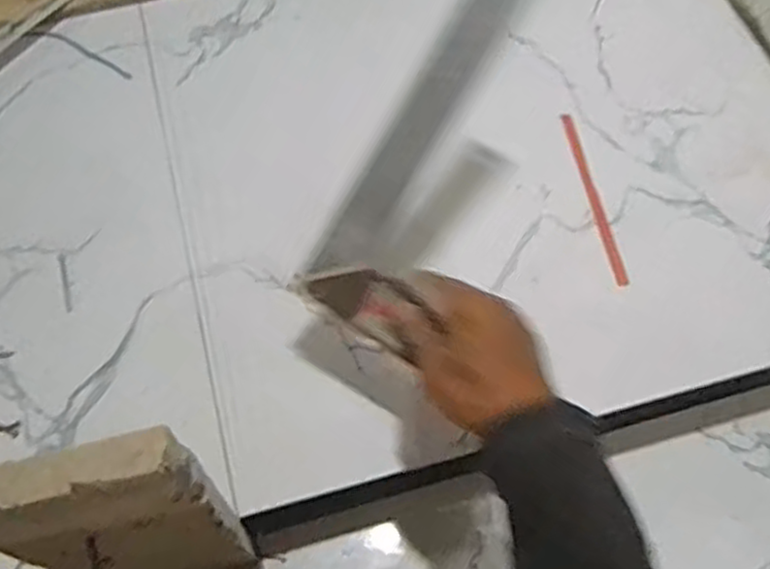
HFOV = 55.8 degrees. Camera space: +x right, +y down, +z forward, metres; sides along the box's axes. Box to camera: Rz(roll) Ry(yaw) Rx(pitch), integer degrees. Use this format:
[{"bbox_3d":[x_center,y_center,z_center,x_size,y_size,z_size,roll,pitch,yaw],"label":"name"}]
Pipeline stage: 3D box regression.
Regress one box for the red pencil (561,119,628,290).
[{"bbox_3d":[0.185,-0.079,0.646,0.012,0.006,0.174,-8,64,-7],"label":"red pencil"}]

